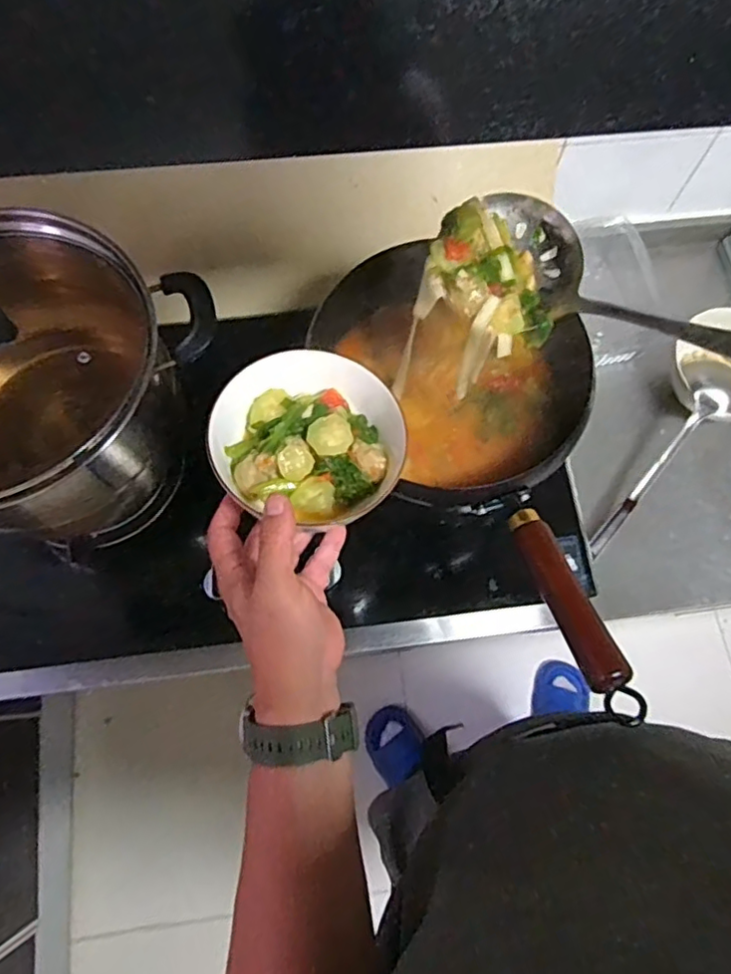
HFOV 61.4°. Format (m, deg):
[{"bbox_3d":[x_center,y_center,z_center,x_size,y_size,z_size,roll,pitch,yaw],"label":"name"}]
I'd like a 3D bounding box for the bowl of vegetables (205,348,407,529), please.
[{"bbox_3d":[-0.041,-0.041,0.456,0.134,0.057,0.127,0,73,1],"label":"bowl of vegetables"}]

